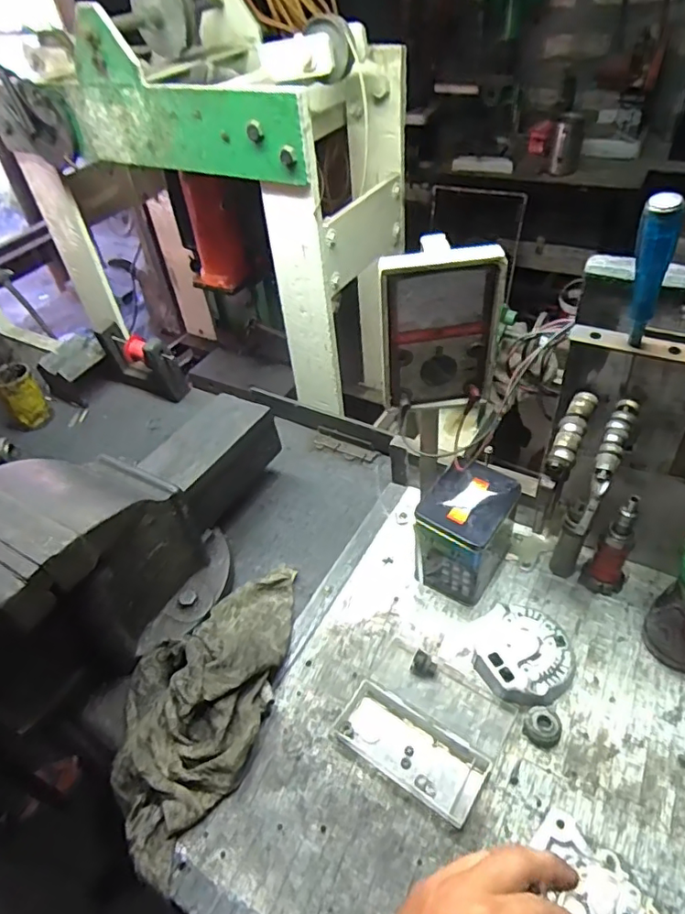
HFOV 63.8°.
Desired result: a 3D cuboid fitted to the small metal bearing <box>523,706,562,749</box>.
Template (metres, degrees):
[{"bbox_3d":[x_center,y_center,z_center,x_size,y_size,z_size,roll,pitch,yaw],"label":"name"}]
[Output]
[{"bbox_3d":[0.218,0.291,0.596,0.038,0.015,0.042,31,56,32],"label":"small metal bearing"}]

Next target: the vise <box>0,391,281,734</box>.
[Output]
[{"bbox_3d":[-0.288,0.074,0.728,0.213,0.250,0.500,12,47,17],"label":"vise"}]

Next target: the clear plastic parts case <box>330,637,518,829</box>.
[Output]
[{"bbox_3d":[0.092,0.294,0.612,0.161,0.023,0.135,26,53,28],"label":"clear plastic parts case"}]

